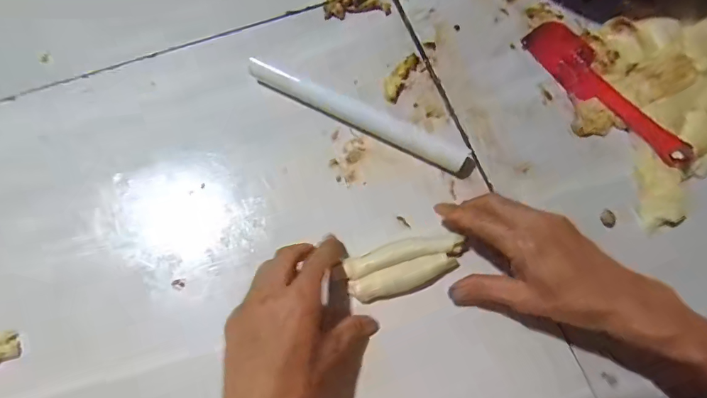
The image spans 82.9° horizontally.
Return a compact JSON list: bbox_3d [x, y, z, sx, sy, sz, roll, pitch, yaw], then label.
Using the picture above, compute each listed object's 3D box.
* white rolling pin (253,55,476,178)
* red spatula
[{"bbox_3d":[0.005,-0.080,0.401,0.239,0.019,0.024,26,76,4],"label":"white rolling pin"},{"bbox_3d":[0.258,-0.109,0.413,0.039,0.022,0.199,-33,77,-10],"label":"red spatula"}]

